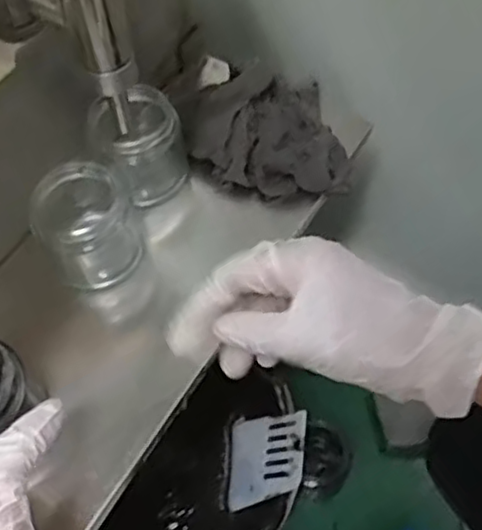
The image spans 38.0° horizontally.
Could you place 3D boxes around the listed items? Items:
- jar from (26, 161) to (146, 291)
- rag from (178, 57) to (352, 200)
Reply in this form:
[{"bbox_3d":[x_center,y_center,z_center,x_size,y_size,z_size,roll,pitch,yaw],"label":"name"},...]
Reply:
[{"bbox_3d":[-0.106,-0.026,0.486,0.065,0.077,0.051,-23,61,-11],"label":"jar"},{"bbox_3d":[0.018,-0.100,0.521,0.117,0.057,0.101,-12,60,-5],"label":"rag"}]

